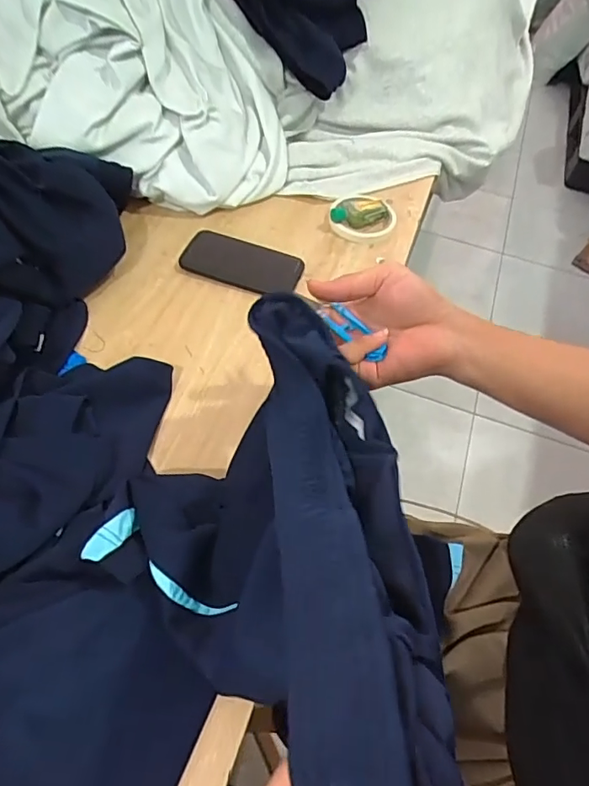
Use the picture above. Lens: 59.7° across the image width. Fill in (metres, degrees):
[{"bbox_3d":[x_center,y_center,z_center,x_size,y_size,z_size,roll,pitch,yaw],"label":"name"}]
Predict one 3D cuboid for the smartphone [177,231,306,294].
[{"bbox_3d":[-0.070,-0.170,0.677,0.150,0.012,0.077,19,55,8],"label":"smartphone"}]

